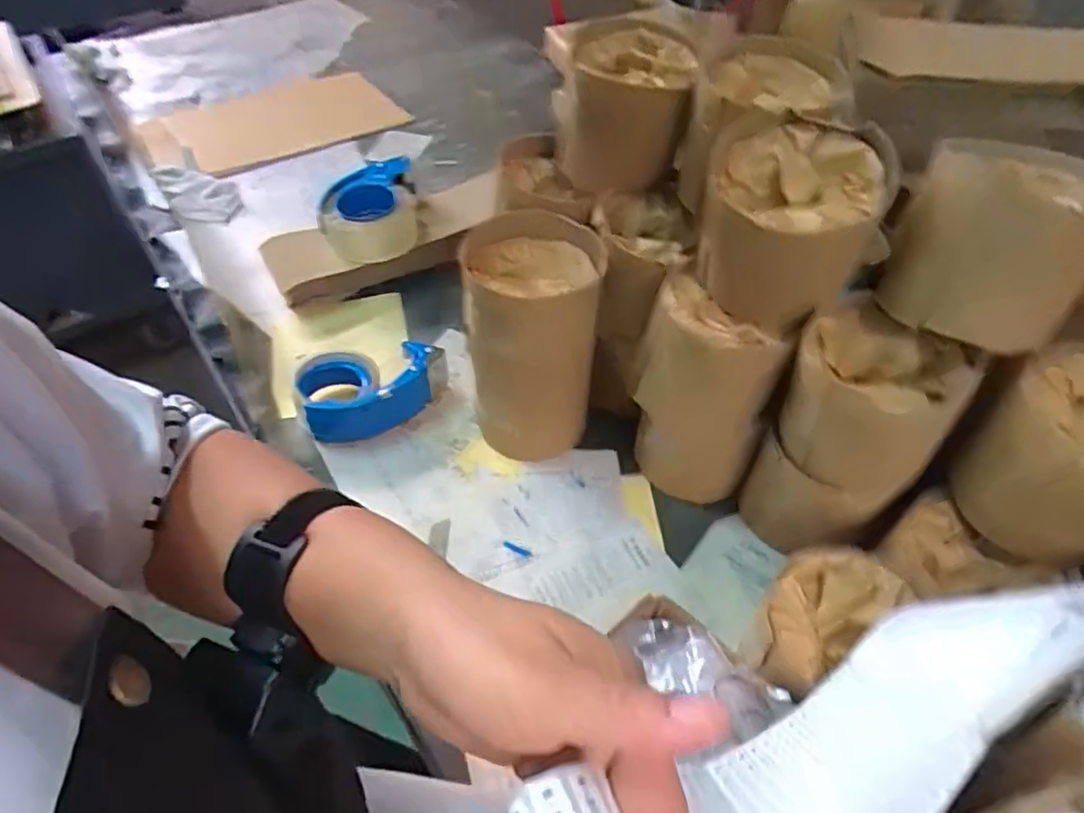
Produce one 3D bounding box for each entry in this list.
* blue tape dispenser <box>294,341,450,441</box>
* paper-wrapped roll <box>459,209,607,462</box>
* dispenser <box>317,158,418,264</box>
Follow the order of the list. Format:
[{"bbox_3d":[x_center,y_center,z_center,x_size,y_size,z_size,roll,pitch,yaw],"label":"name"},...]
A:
[{"bbox_3d":[-0.180,-0.013,0.692,0.157,0.066,0.090,-11,51,-7],"label":"blue tape dispenser"},{"bbox_3d":[-0.007,-0.065,0.631,0.116,0.216,0.106,-1,50,1],"label":"paper-wrapped roll"},{"bbox_3d":[-0.227,-0.258,0.849,0.127,0.064,0.135,-9,50,-5],"label":"dispenser"}]

